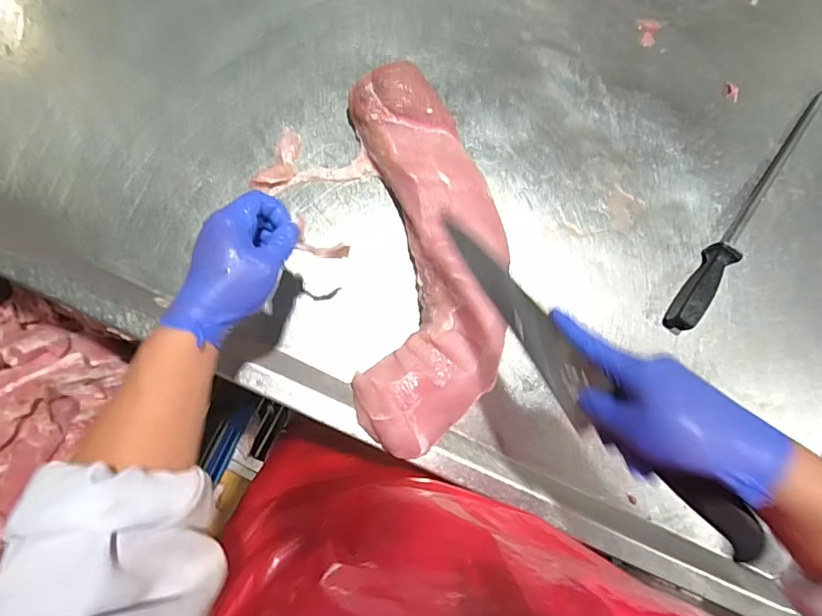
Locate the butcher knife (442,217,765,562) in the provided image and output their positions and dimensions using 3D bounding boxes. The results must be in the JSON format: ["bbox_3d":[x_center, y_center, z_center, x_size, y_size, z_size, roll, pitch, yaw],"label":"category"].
[{"bbox_3d":[0.127,0.050,0.387,0.039,0.033,0.335,-34,63,-9],"label":"butcher knife"}]

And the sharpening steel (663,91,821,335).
[{"bbox_3d":[0.438,-0.132,0.604,0.028,0.035,0.385,36,81,0],"label":"sharpening steel"}]

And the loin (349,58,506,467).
[{"bbox_3d":[0.022,-0.062,0.547,0.168,0.061,0.430,-1,82,-6],"label":"loin"}]

